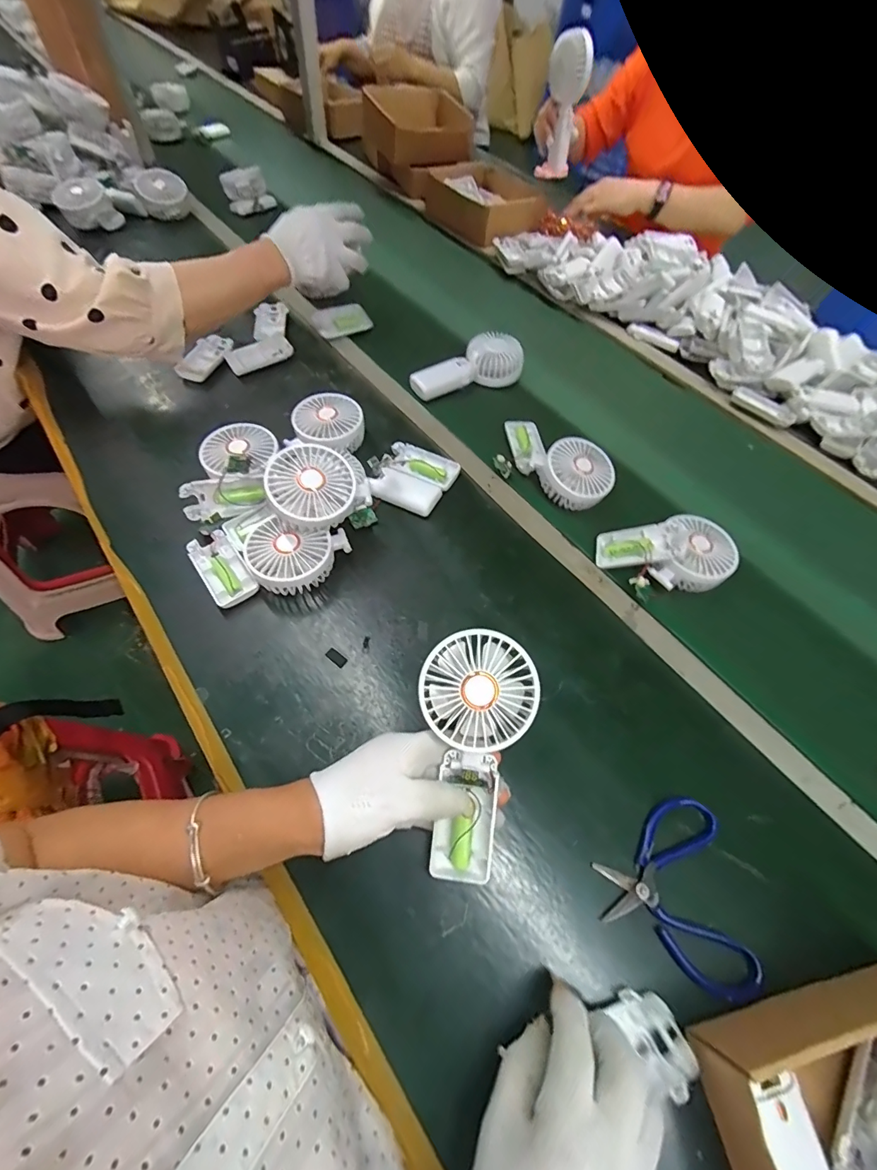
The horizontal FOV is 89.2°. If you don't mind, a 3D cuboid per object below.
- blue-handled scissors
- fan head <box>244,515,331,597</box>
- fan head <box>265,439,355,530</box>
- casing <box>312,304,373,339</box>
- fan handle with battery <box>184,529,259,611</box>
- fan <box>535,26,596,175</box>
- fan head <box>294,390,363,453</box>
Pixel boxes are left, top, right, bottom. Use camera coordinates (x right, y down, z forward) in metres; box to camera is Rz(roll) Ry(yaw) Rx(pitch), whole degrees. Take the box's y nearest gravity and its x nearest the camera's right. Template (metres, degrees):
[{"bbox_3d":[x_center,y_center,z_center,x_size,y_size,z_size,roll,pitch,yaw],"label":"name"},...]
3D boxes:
[{"bbox_3d":[0.184,0.245,0.355,0.104,0.007,0.131,1,59,-5],"label":"blue-handled scissors"},{"bbox_3d":[-0.162,-0.027,0.481,0.088,0.048,0.078,19,60,9],"label":"fan head"},{"bbox_3d":[-0.133,-0.101,0.462,0.088,0.040,0.088,5,72,-16],"label":"fan head"},{"bbox_3d":[-0.157,-0.434,0.728,0.091,0.014,0.060,-17,62,-15],"label":"casing"},{"bbox_3d":[-0.237,-0.015,0.490,0.045,0.023,0.096,-33,67,-23],"label":"fan handle with battery"},{"bbox_3d":[0.237,-0.900,0.843,0.074,0.189,0.052,13,58,2],"label":"fan"},{"bbox_3d":[-0.142,-0.206,0.588,0.086,0.048,0.090,1,61,-1],"label":"fan head"}]

